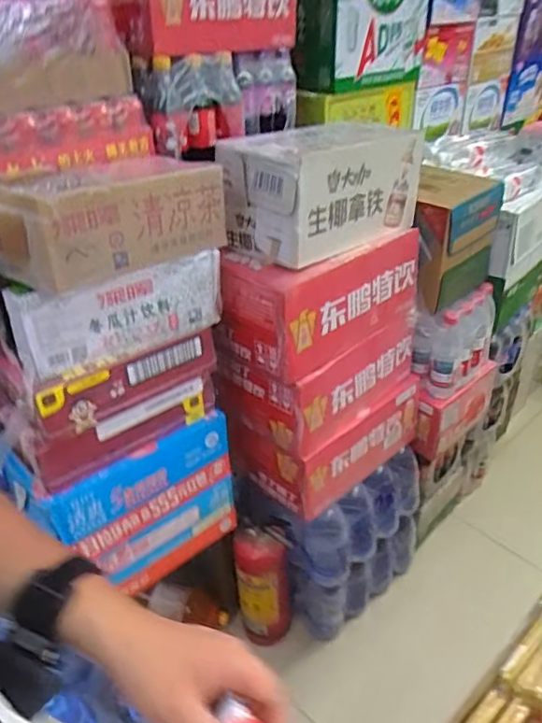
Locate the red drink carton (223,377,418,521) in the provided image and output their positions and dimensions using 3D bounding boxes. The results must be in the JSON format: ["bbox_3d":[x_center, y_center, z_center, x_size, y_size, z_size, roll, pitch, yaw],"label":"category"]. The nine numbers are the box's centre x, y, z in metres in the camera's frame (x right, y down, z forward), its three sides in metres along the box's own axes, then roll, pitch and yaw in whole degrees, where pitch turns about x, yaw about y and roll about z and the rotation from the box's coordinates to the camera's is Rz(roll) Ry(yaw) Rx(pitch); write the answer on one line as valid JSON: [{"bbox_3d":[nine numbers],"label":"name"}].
[{"bbox_3d":[0.131,0.159,1.344,0.407,0.193,0.255,-27,42,-33],"label":"red drink carton"}]

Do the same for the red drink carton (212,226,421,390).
[{"bbox_3d":[0.098,-0.141,1.128,0.388,0.194,0.195,-27,42,-33],"label":"red drink carton"}]

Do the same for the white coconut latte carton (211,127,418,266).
[{"bbox_3d":[0.089,-0.337,1.076,0.327,0.182,0.230,-26,41,-32],"label":"white coconut latte carton"}]

